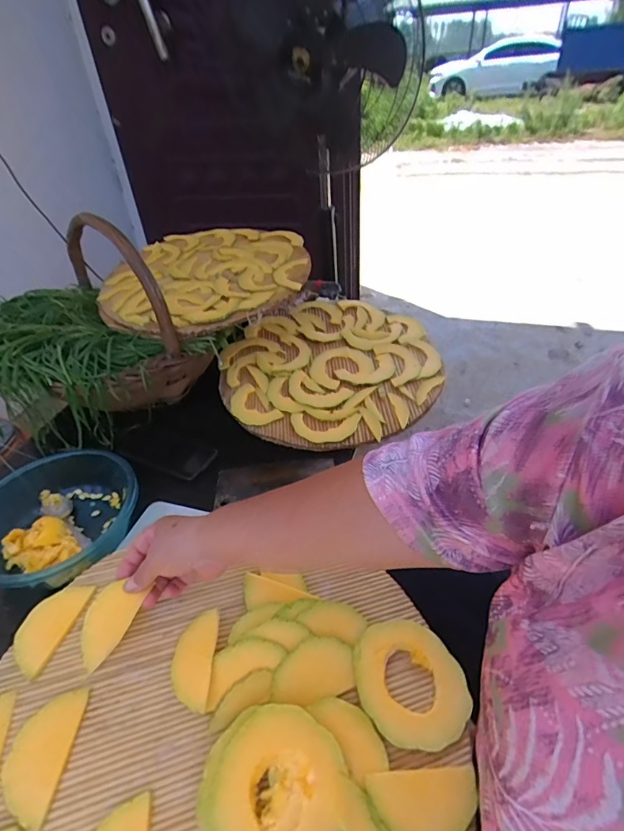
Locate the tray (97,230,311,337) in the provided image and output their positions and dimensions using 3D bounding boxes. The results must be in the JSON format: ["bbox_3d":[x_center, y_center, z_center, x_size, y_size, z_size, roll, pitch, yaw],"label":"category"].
[{"bbox_3d":[-0.222,-0.291,0.925,0.403,0.048,0.406,-4,40,3],"label":"tray"}]

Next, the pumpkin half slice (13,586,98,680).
[{"bbox_3d":[-0.272,0.214,0.463,0.049,0.010,0.091,9,42,17],"label":"pumpkin half slice"}]

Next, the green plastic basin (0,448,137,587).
[{"bbox_3d":[-0.366,0.149,0.639,0.204,0.083,0.213,-4,40,3],"label":"green plastic basin"}]

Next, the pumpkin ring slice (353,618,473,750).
[{"bbox_3d":[0.099,0.263,0.446,0.110,0.007,0.112,7,43,-7],"label":"pumpkin ring slice"}]

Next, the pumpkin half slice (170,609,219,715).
[{"bbox_3d":[-0.116,0.236,0.436,0.044,0.009,0.091,-6,39,1],"label":"pumpkin half slice"}]

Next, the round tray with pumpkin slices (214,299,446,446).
[{"bbox_3d":[0.033,-0.102,0.899,0.420,0.053,0.415,-4,40,3],"label":"round tray with pumpkin slices"}]

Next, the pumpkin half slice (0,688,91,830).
[{"bbox_3d":[-0.240,0.295,0.391,0.052,0.011,0.095,-4,40,3],"label":"pumpkin half slice"}]

